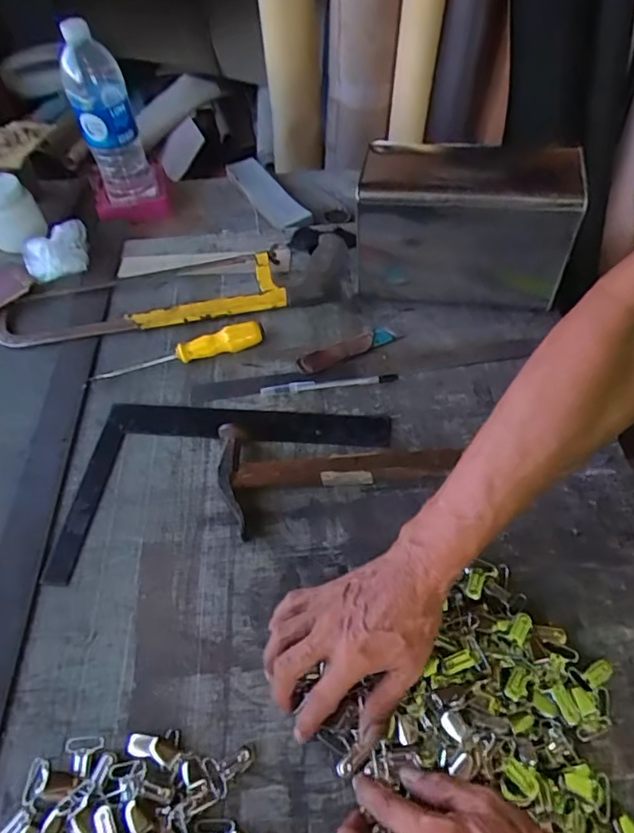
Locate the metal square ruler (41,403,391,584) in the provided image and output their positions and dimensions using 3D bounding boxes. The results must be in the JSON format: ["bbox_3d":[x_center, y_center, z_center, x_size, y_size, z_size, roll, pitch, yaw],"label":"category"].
[{"bbox_3d":[-0.087,0.067,0.551,0.313,0.008,0.199,1,52,5],"label":"metal square ruler"}]

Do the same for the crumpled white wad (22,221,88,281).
[{"bbox_3d":[-0.353,-0.223,0.749,0.087,0.048,0.061,-13,53,-5],"label":"crumpled white wad"}]

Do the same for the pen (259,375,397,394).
[{"bbox_3d":[0.013,-0.036,0.620,0.149,0.004,0.014,-7,53,0],"label":"pen"}]

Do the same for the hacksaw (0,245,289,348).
[{"bbox_3d":[-0.222,-0.150,0.709,0.374,0.017,0.111,-12,53,-5],"label":"hacksaw"}]

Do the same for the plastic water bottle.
[{"bbox_3d":[-0.291,-0.411,0.772,0.081,0.211,0.062,-20,54,-11],"label":"plastic water bottle"}]

